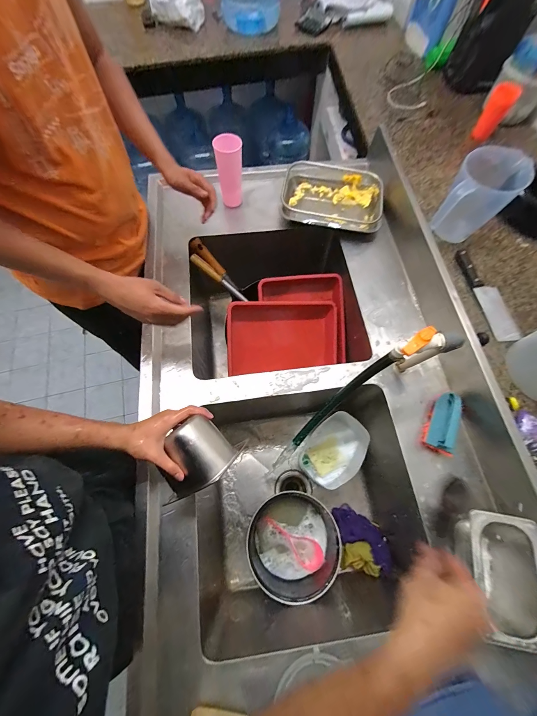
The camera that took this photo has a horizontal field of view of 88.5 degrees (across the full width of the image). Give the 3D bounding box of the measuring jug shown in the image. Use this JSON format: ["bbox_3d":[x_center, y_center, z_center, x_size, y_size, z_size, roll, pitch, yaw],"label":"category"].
[{"bbox_3d":[0.527,-0.403,0.715,0.136,0.181,0.221,35,72,12],"label":"measuring jug"}]

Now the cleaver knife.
[{"bbox_3d":[0.570,-0.169,0.715,0.063,0.021,0.266,-12,69,-5],"label":"cleaver knife"}]

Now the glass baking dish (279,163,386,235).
[{"bbox_3d":[0.194,-0.493,0.830,0.288,0.050,0.227,10,69,3],"label":"glass baking dish"}]

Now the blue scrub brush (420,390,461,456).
[{"bbox_3d":[0.385,0.141,0.607,0.052,0.063,0.132,25,70,9],"label":"blue scrub brush"}]

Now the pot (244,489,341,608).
[{"bbox_3d":[0.069,0.499,0.749,0.212,0.123,0.235,16,69,6],"label":"pot"}]

